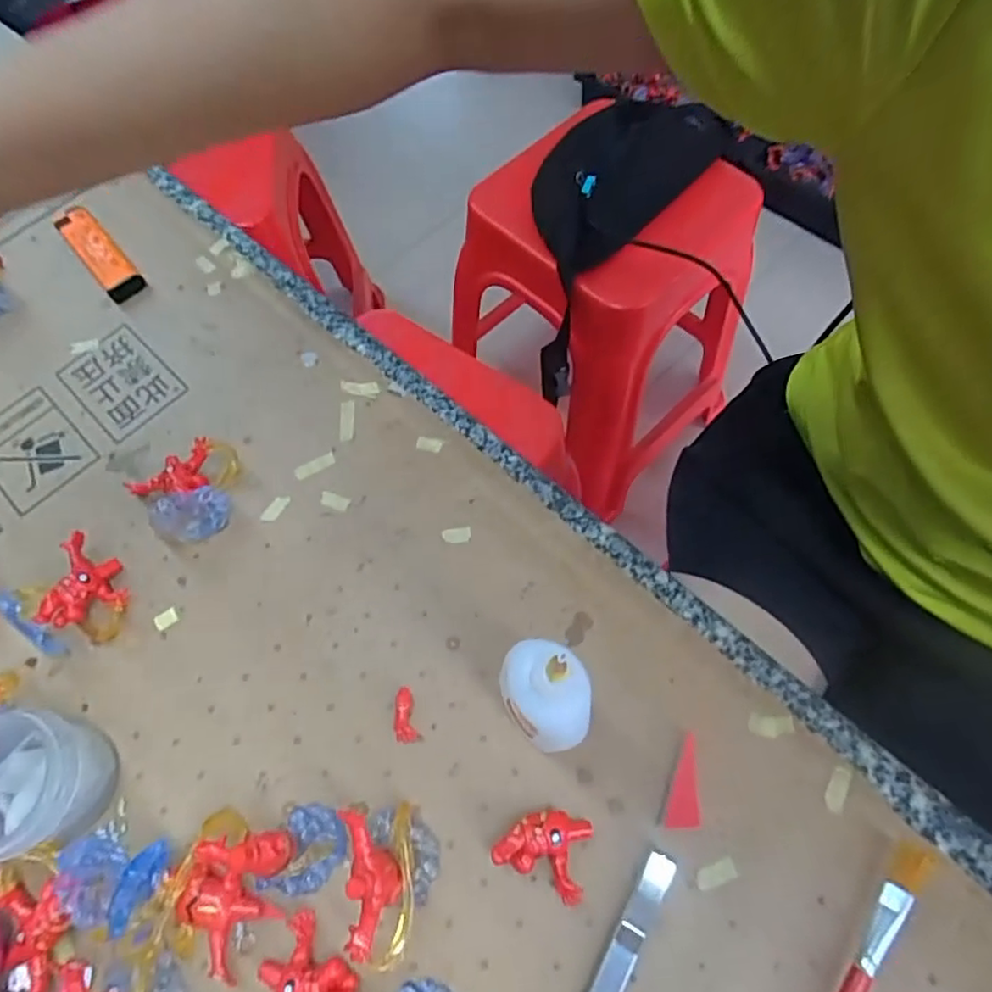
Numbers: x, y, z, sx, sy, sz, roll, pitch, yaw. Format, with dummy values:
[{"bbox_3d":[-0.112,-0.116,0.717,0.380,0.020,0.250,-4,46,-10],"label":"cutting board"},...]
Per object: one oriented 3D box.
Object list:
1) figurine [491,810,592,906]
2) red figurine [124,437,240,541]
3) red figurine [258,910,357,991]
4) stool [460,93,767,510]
[{"bbox_3d":[0.019,0.145,0.262,0.036,0.016,0.029,15,67,9],"label":"figurine"},{"bbox_3d":[-0.159,-0.006,0.331,0.051,0.030,0.049,-38,70,-14],"label":"red figurine"},{"bbox_3d":[-0.081,0.188,0.248,0.048,0.016,0.037,-26,67,-9],"label":"red figurine"},{"bbox_3d":[0.163,-0.280,0.948,0.374,0.437,0.385,-35,69,-13],"label":"stool"}]

